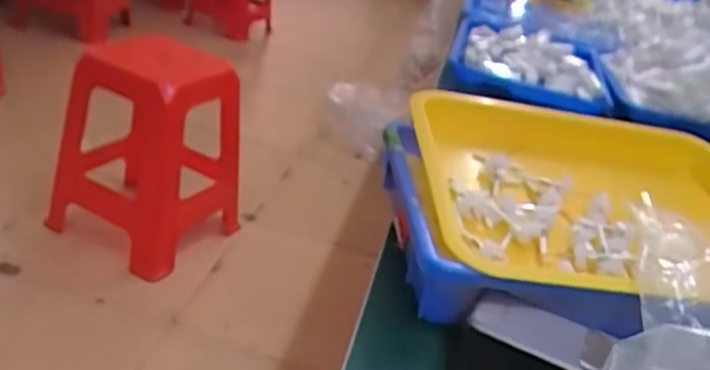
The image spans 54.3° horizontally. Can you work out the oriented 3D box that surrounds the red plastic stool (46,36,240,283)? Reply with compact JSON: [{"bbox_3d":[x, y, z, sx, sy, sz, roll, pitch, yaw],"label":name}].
[{"bbox_3d":[-0.498,-0.119,1.734,0.398,0.515,0.396,20,28,13],"label":"red plastic stool"}]

